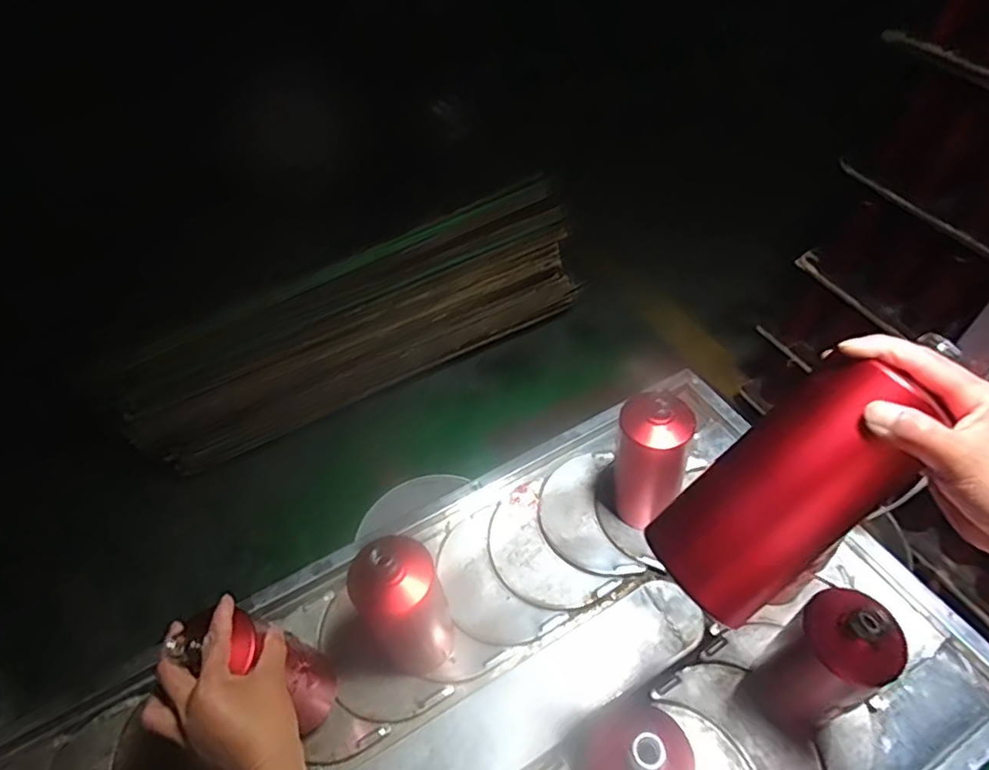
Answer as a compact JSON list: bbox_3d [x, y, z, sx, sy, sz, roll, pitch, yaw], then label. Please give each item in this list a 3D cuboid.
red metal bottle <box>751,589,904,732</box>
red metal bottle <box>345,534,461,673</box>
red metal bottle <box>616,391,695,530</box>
[{"bbox_3d":[0.320,0.274,0.604,0.086,0.171,0.085,-1,47,1],"label":"red metal bottle"},{"bbox_3d":[-0.092,0.231,0.647,0.082,0.222,0.086,-1,47,1],"label":"red metal bottle"},{"bbox_3d":[0.191,0.093,0.756,0.081,0.198,0.078,14,49,14],"label":"red metal bottle"}]

